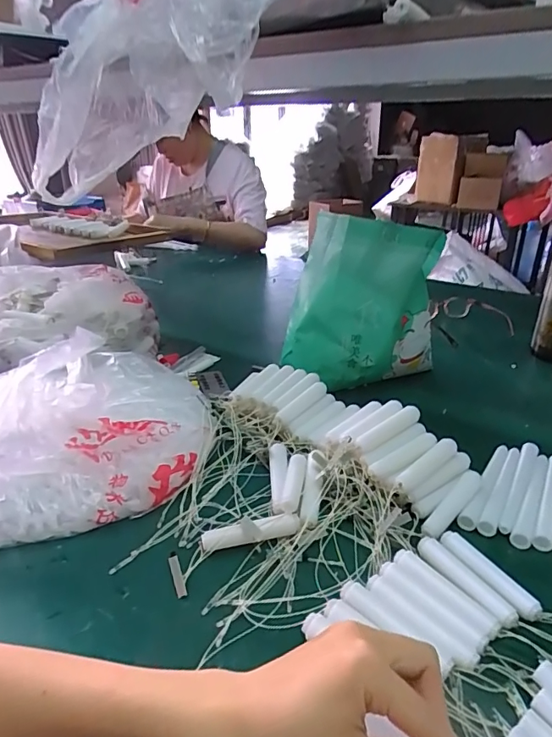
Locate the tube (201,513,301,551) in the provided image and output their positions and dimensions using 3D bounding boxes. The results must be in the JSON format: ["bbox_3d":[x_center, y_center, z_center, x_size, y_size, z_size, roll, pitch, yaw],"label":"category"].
[{"bbox_3d":[-0.023,0.152,0.445,0.090,0.022,0.018,-5,27,-10],"label":"tube"}]

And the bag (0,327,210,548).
[{"bbox_3d":[-0.242,0.063,0.530,0.316,0.127,0.233,-9,28,-17],"label":"bag"}]

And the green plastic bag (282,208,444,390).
[{"bbox_3d":[0.118,-0.084,0.689,0.214,0.239,0.105,5,28,10],"label":"green plastic bag"}]

